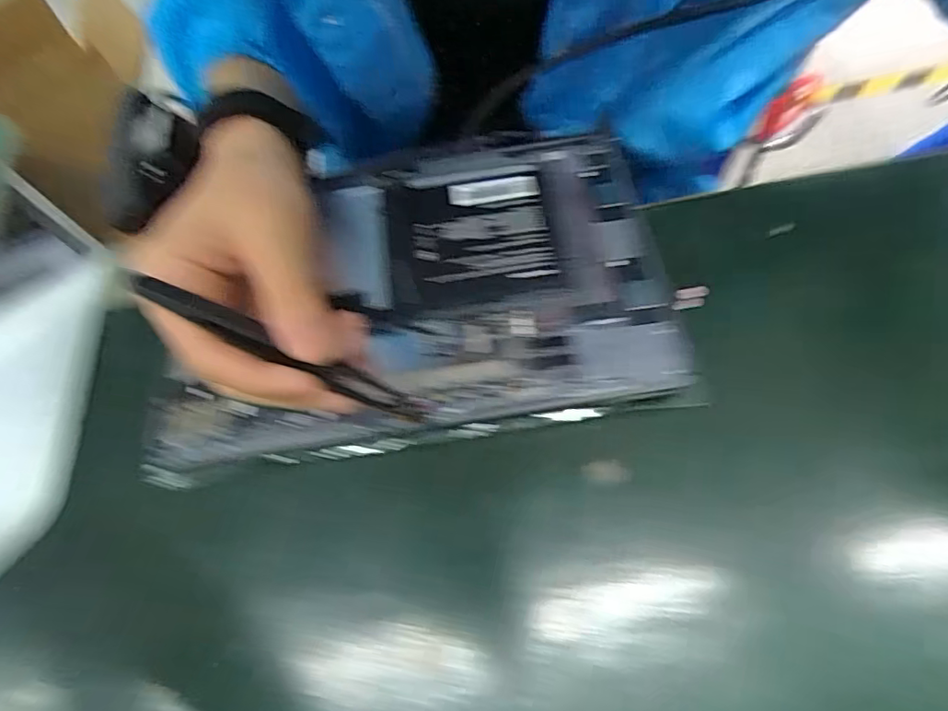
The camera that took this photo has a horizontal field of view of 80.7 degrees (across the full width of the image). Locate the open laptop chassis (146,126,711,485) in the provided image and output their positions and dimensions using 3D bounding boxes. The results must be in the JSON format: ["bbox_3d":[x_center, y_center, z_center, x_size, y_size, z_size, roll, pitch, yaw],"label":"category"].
[{"bbox_3d":[-0.036,-0.037,0.300,0.256,0.017,0.171,-7,62,-2],"label":"open laptop chassis"}]

